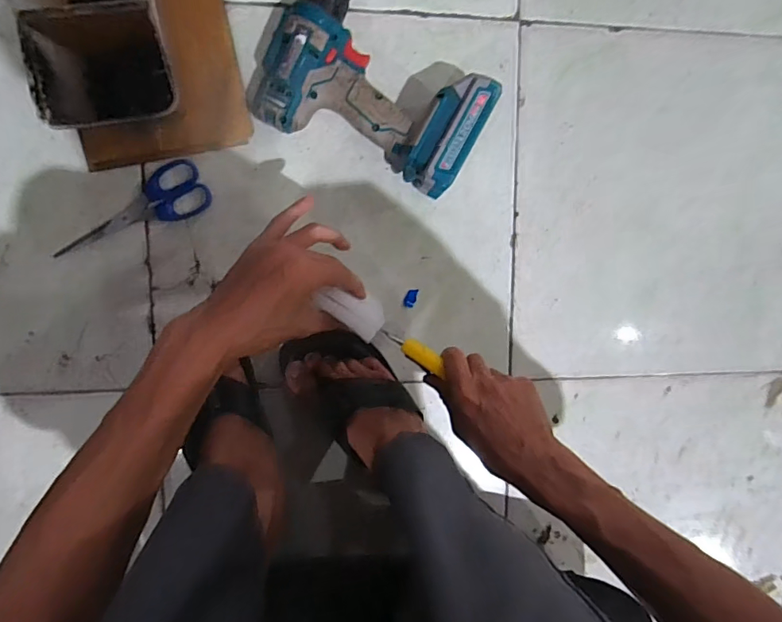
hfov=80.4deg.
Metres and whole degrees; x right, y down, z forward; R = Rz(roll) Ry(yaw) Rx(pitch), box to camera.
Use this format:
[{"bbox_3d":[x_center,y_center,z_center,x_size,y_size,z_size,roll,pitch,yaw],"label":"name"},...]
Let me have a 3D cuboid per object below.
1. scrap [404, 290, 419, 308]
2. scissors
[{"bbox_3d":[0.023,-0.015,0.521,0.012,0.004,0.022,24,93,-9],"label":"scrap"},{"bbox_3d":[-0.268,-0.100,0.478,0.162,0.004,0.055,-27,99,-3],"label":"scissors"}]

